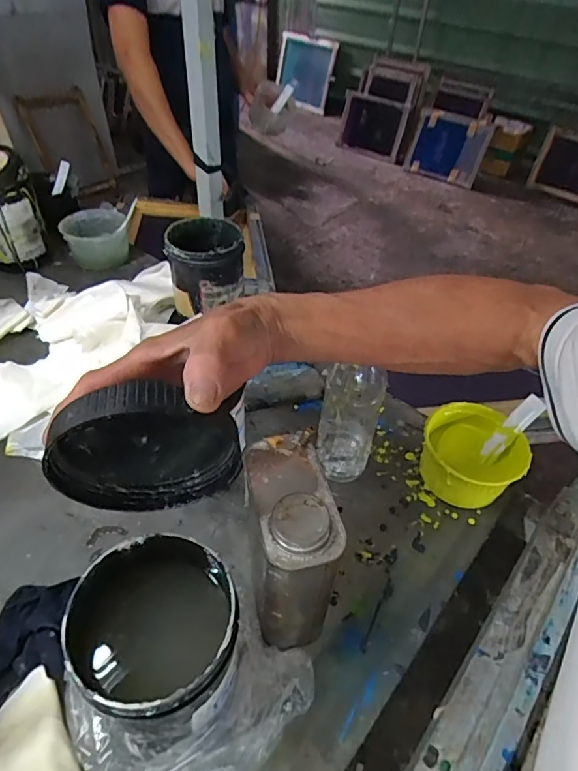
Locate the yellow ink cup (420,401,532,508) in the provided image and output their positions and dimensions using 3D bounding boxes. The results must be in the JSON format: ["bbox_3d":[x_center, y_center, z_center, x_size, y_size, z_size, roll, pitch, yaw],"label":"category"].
[{"bbox_3d":[0.208,0.085,0.554,0.108,0.073,0.113,2,45,-2],"label":"yellow ink cup"}]

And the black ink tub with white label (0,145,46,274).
[{"bbox_3d":[-0.476,-0.292,0.792,0.110,0.165,0.103,-20,50,-23],"label":"black ink tub with white label"}]

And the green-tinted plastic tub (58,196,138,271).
[{"bbox_3d":[-0.341,-0.276,0.858,0.135,0.088,0.103,-12,47,-16],"label":"green-tinted plastic tub"}]

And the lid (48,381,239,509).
[{"bbox_3d":[-0.086,0.041,0.284,0.111,0.109,0.024,-5,46,-10],"label":"lid"}]

